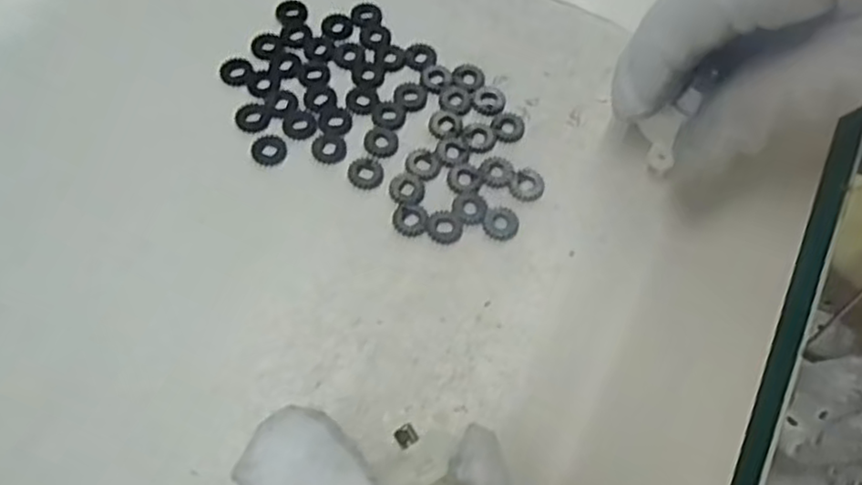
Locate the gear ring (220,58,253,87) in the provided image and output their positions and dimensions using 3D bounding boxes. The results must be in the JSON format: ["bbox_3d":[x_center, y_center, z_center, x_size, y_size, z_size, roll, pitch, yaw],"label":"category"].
[{"bbox_3d":[-0.063,-0.056,0.232,0.010,0.004,0.010,1,65,-2],"label":"gear ring"}]

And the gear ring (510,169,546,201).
[{"bbox_3d":[0.030,-0.018,0.219,0.010,0.004,0.011,1,65,-2],"label":"gear ring"}]

